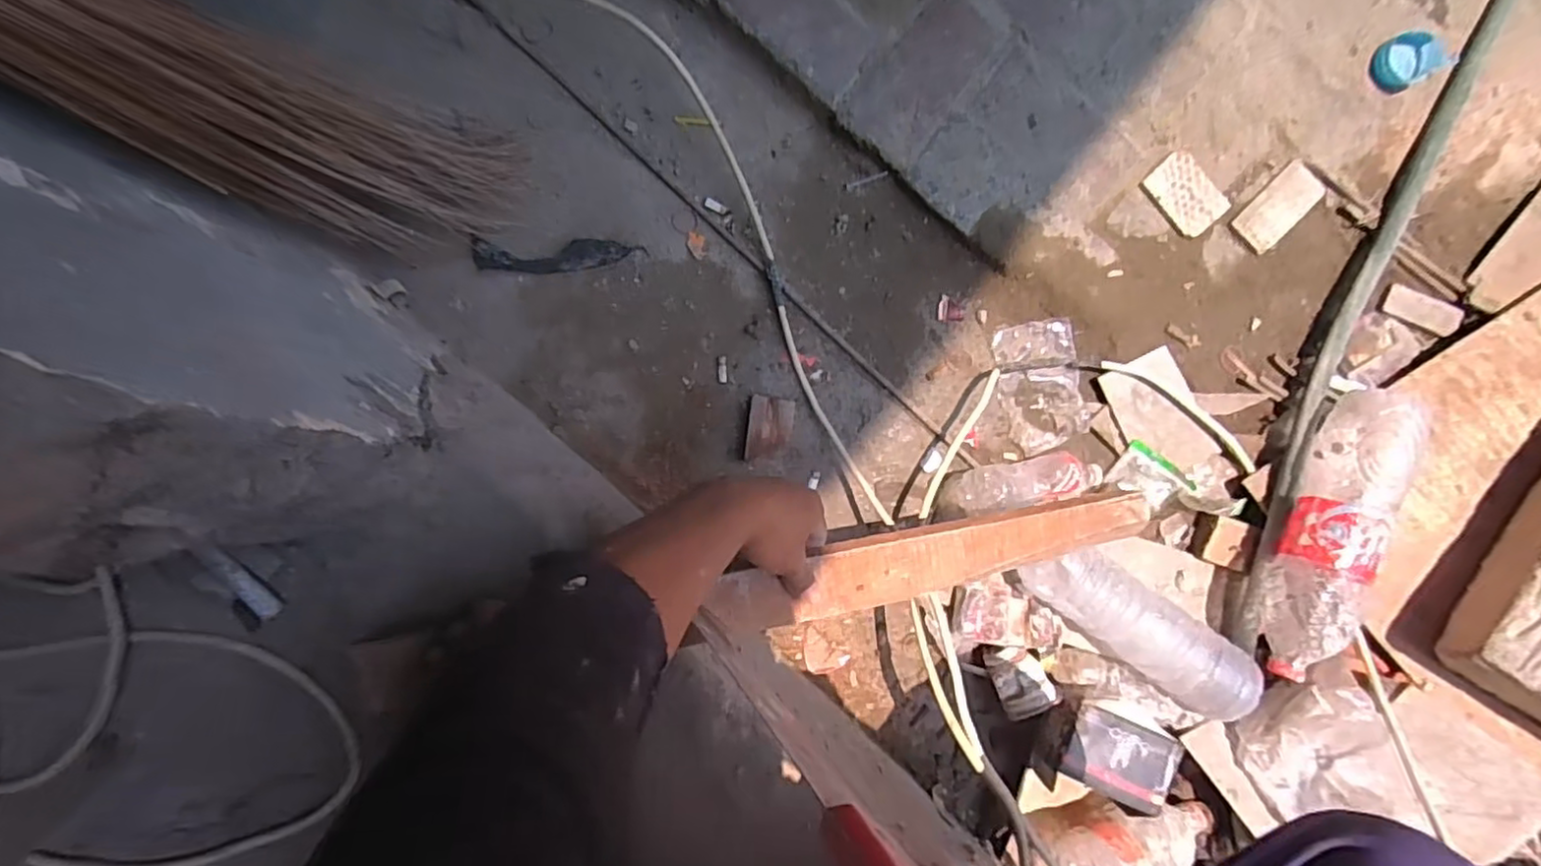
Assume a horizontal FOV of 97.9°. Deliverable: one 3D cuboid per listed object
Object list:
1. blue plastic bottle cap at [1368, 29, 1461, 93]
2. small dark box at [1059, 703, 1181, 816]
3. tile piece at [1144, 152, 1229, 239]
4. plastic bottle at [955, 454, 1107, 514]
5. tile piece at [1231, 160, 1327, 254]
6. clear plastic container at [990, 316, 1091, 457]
[{"bbox_3d":[0.754,-0.441,0.790,0.089,0.019,0.058,-27,93,1],"label":"blue plastic bottle cap"},{"bbox_3d":[0.382,0.353,0.727,0.109,0.017,0.082,25,76,6],"label":"small dark box"},{"bbox_3d":[0.490,-0.281,0.792,0.062,0.011,0.094,-43,93,1],"label":"tile piece"},{"bbox_3d":[0.308,0.054,0.766,0.210,0.051,0.051,-6,93,-29],"label":"plastic bottle"},{"bbox_3d":[0.606,-0.269,0.800,0.055,0.014,0.108,45,92,-2],"label":"tile piece"},{"bbox_3d":[0.333,-0.059,0.828,0.097,0.019,0.155,-16,93,0],"label":"clear plastic container"}]

